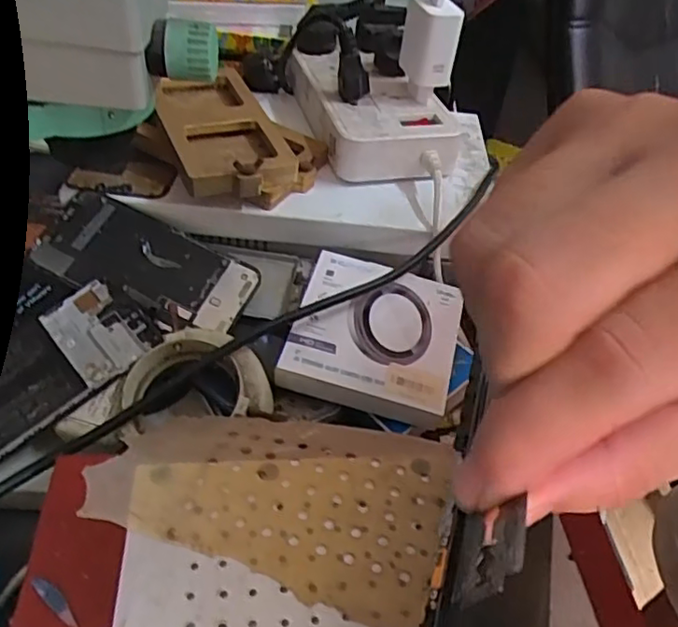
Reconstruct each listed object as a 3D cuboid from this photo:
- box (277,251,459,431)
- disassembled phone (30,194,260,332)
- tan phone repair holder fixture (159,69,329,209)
[{"bbox_3d":[0.024,0.013,0.406,0.102,0.030,0.103,13,45,7],"label":"box"},{"bbox_3d":[-0.128,-0.035,0.420,0.139,0.008,0.068,23,58,2],"label":"disassembled phone"},{"bbox_3d":[-0.077,-0.142,0.484,0.118,0.045,0.161,-13,47,-19],"label":"tan phone repair holder fixture"}]

